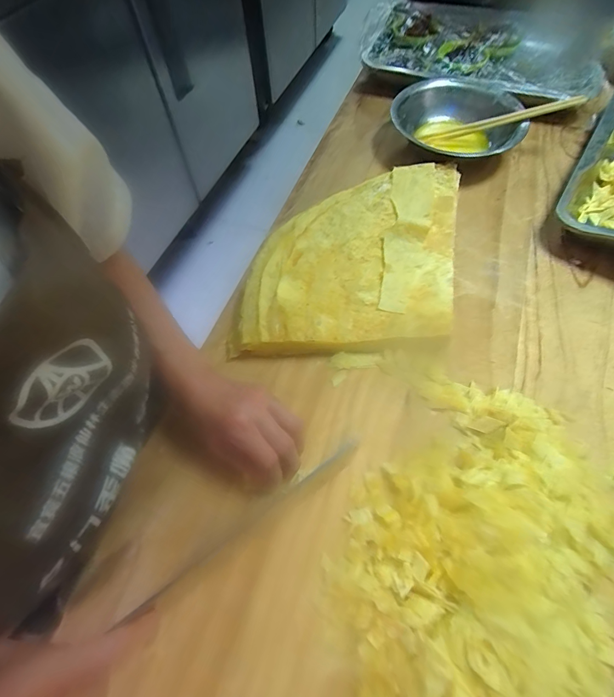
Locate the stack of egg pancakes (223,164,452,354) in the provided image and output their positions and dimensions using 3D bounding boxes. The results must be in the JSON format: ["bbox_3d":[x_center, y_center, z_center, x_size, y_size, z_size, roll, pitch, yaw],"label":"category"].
[{"bbox_3d":[0.059,-0.117,0.446,0.225,0.039,0.300,11,62,6],"label":"stack of egg pancakes"}]

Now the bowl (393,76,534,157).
[{"bbox_3d":[0.219,-0.332,0.544,0.179,0.048,0.180,0,62,0],"label":"bowl"}]

